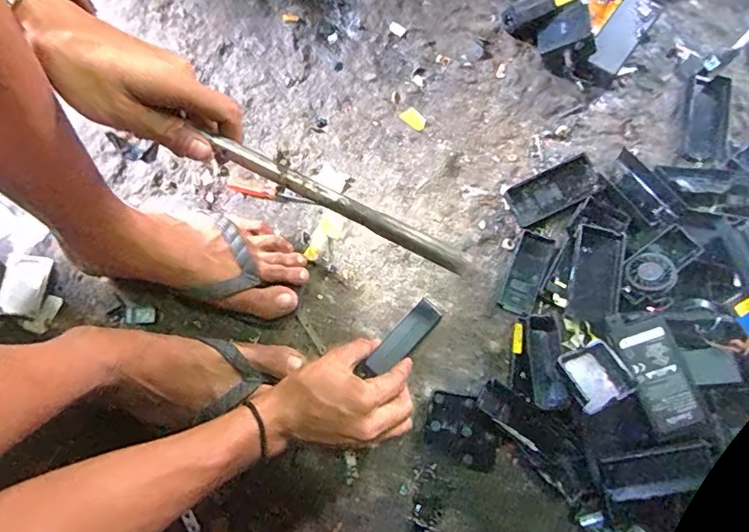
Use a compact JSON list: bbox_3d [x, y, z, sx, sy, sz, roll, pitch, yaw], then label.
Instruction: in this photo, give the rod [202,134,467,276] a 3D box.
[{"bbox_3d":[-0.026,-0.046,0.364,0.206,0.010,0.014,27,80,5],"label":"rod"}]

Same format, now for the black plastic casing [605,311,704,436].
[{"bbox_3d":[0.257,0.094,0.448,0.049,0.018,0.108,-27,76,13],"label":"black plastic casing"}]

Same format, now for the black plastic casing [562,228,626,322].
[{"bbox_3d":[0.230,0.008,0.505,0.047,0.014,0.102,16,79,4],"label":"black plastic casing"}]

